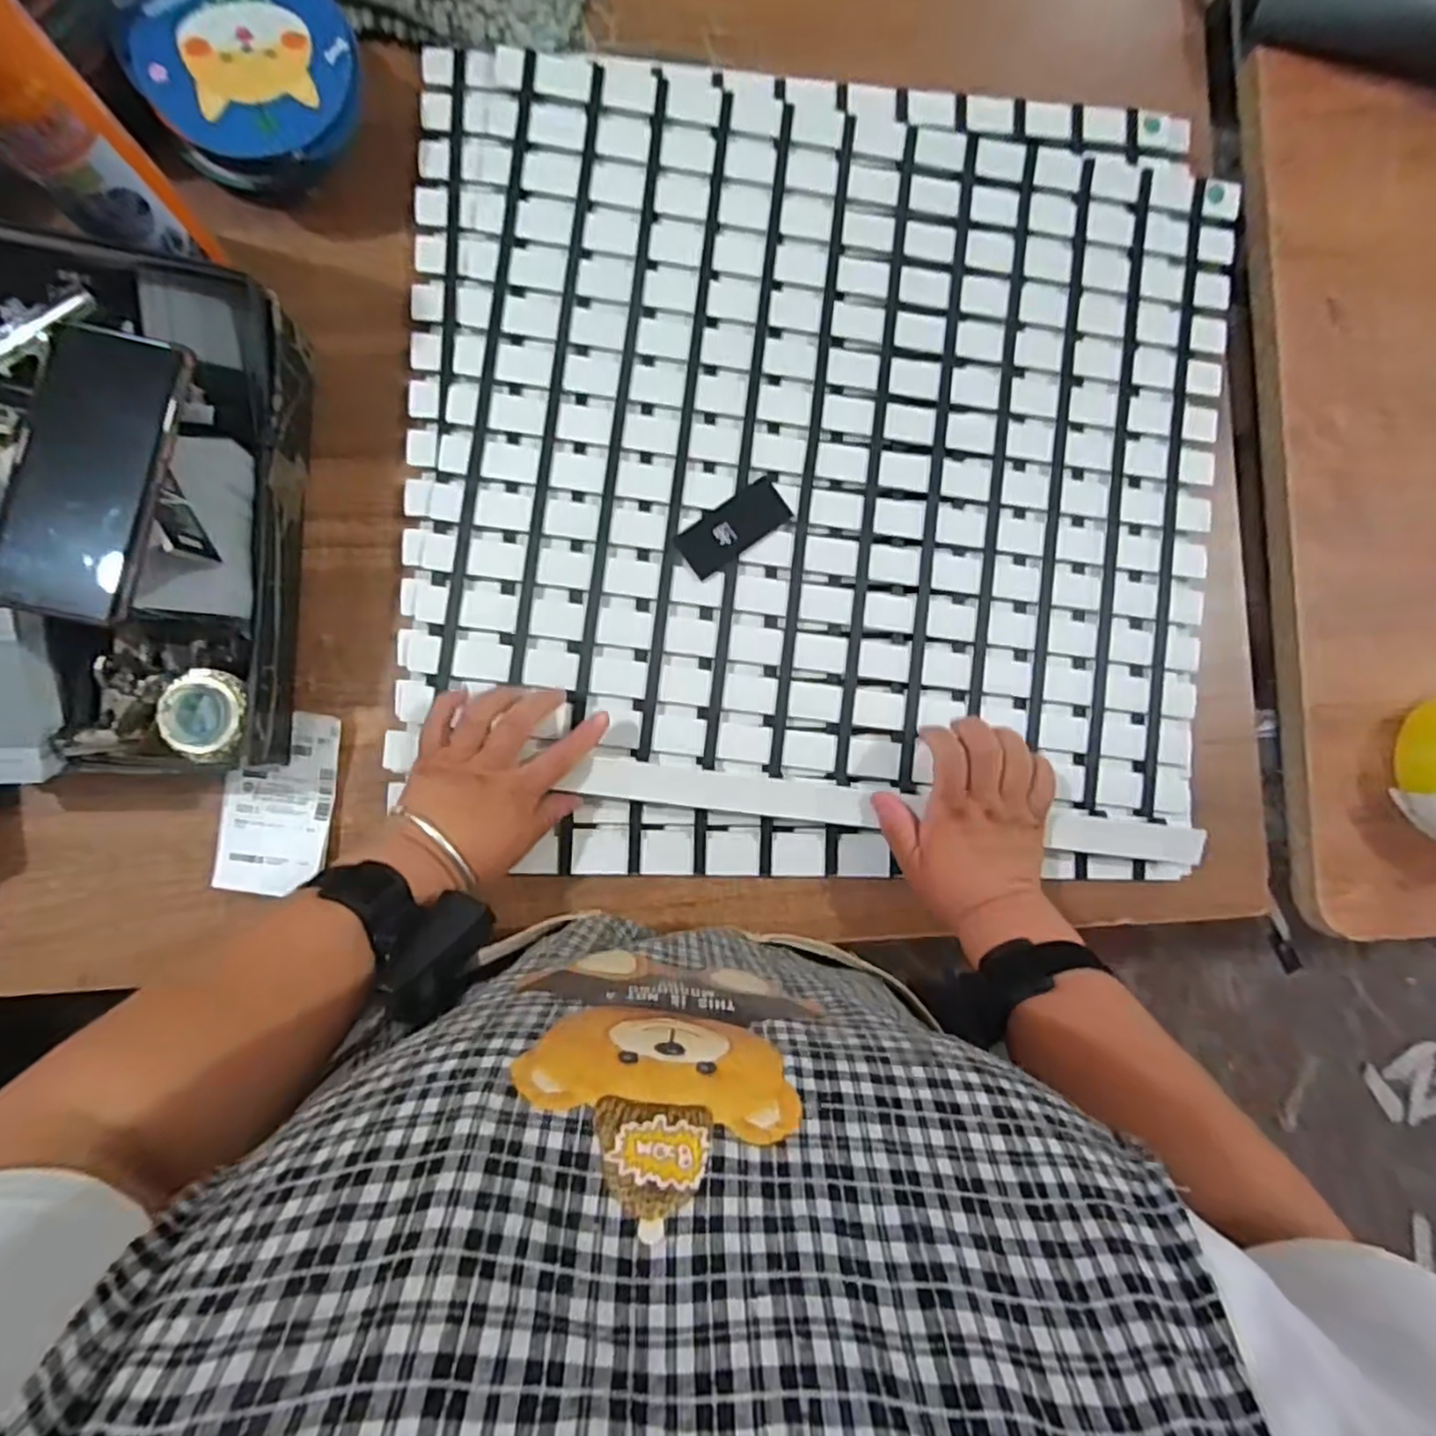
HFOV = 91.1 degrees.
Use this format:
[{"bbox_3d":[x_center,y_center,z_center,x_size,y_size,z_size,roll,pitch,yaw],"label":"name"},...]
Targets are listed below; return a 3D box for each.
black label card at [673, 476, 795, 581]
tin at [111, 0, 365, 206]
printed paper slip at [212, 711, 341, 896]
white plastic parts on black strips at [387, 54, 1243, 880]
[{"bbox_3d":[0.012,-0.148,0.545,0.088,0.004,0.039,-36,90,-6],"label":"black label card"},{"bbox_3d":[-0.334,-0.466,0.509,0.143,0.070,0.149,0,86,-5],"label":"tin"},{"bbox_3d":[-0.326,0.062,0.519,0.081,0.013,0.130,4,86,-5],"label":"printed paper slip"},{"bbox_3d":[0.085,-0.195,0.554,0.636,0.023,0.619,1,86,-5],"label":"white plastic parts on black strips"}]

